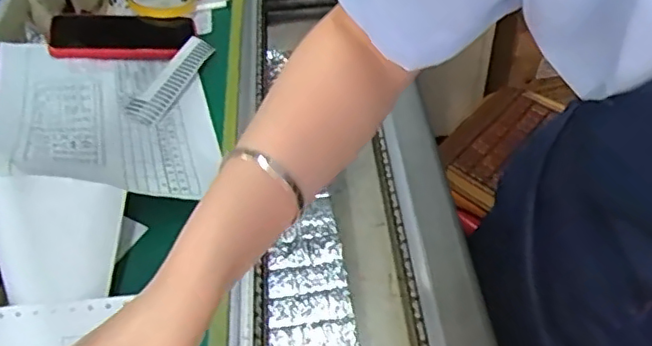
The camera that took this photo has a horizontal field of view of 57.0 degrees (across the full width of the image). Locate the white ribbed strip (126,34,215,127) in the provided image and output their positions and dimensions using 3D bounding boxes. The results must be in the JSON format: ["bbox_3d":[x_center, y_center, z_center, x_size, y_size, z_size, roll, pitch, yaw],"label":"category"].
[{"bbox_3d":[-0.167,-0.106,0.654,0.038,0.009,0.153,13,47,17],"label":"white ribbed strip"}]

